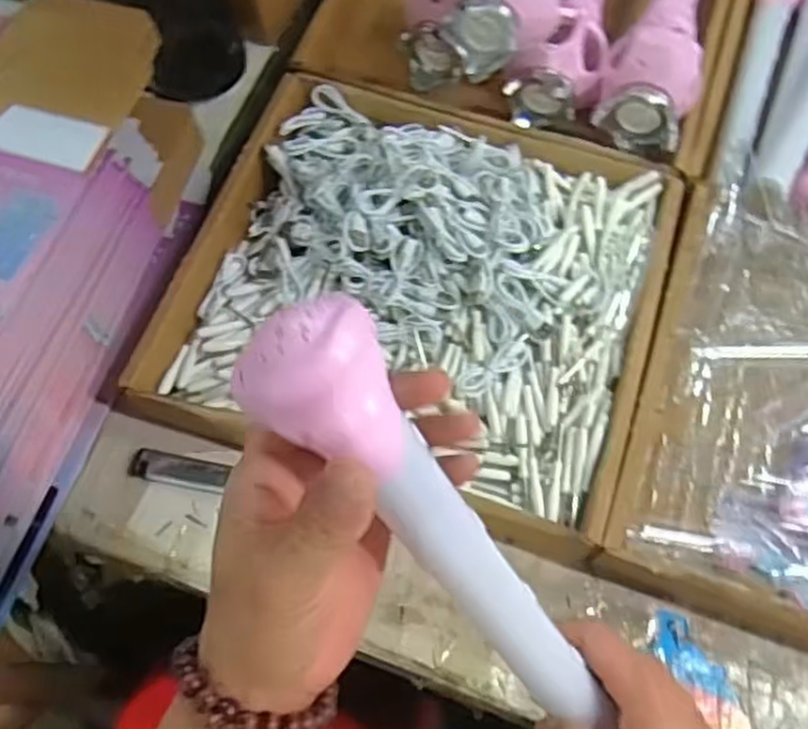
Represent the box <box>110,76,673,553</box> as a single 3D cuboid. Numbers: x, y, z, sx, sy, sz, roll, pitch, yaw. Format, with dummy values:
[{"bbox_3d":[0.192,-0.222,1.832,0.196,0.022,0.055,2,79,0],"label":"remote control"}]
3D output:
[{"bbox_3d":[0.012,-0.068,0.639,0.374,0.047,0.347,17,67,7],"label":"box"}]

